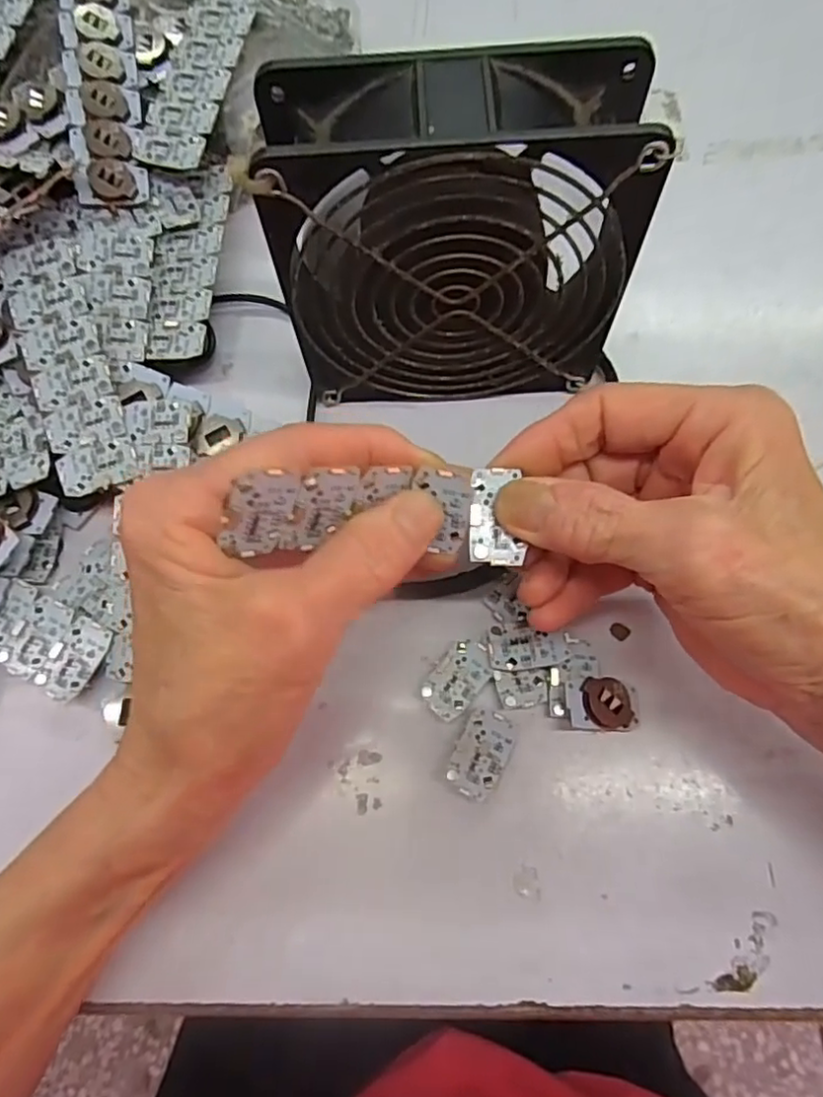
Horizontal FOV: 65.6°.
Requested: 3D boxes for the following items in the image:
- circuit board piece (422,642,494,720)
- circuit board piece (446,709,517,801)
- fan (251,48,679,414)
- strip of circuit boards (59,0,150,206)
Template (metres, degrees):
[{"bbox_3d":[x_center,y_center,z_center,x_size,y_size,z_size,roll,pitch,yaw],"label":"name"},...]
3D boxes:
[{"bbox_3d":[0.016,0.048,0.231,0.018,0.004,0.027,39,80,15],"label":"circuit board piece"},{"bbox_3d":[0.024,0.072,0.224,0.018,0.004,0.030,24,72,11],"label":"circuit board piece"},{"bbox_3d":[0.016,-0.103,0.231,0.116,0.121,0.042,-2,69,2],"label":"fan"},{"bbox_3d":[-0.135,-0.203,0.280,0.030,0.008,0.110,-8,84,0],"label":"strip of circuit boards"}]

